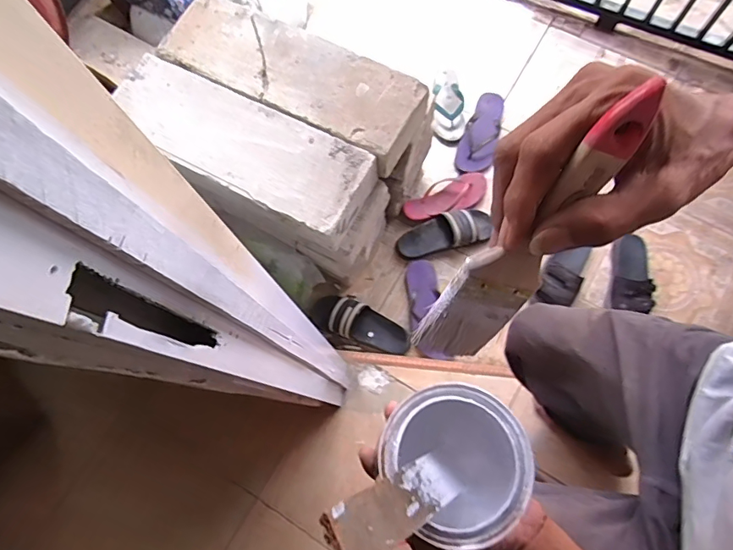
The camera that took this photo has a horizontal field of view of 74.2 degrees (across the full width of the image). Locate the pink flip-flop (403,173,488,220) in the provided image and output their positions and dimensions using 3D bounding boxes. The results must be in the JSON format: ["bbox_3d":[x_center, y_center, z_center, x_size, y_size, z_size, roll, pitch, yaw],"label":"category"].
[{"bbox_3d":[0.221,-0.215,1.355,0.241,0.057,0.099,-20,77,-4],"label":"pink flip-flop"}]

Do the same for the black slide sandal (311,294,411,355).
[{"bbox_3d":[-0.014,0.128,1.253,0.265,0.061,0.106,21,78,5],"label":"black slide sandal"}]

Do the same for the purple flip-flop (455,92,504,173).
[{"bbox_3d":[0.341,-0.423,1.390,0.104,0.042,0.275,21,78,5],"label":"purple flip-flop"}]

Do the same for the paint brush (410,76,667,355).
[{"bbox_3d":[0.082,-0.012,0.245,0.044,0.174,0.008,17,42,-18],"label":"paint brush"}]

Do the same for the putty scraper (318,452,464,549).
[{"bbox_3d":[0.025,0.141,0.305,0.006,0.164,0.034,-40,67,19],"label":"putty scraper"}]

